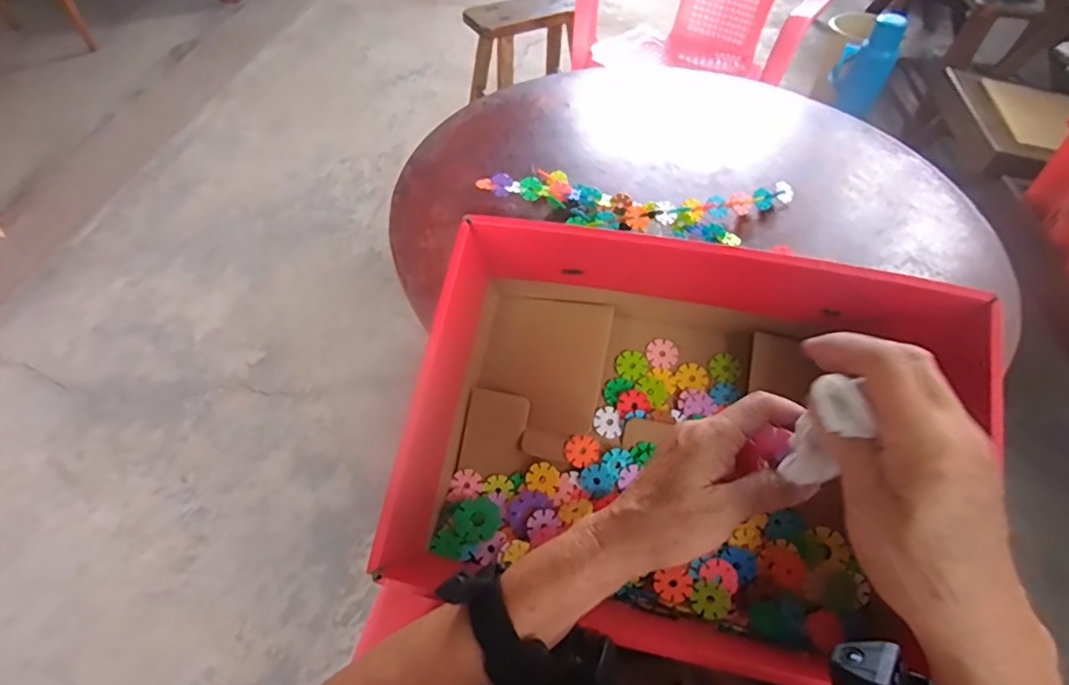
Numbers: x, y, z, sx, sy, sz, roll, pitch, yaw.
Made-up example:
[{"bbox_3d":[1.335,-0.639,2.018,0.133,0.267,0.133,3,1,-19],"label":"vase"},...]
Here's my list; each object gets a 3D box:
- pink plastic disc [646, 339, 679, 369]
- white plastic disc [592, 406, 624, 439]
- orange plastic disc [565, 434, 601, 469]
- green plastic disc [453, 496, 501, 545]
[{"bbox_3d":[0.132,0.011,0.596,0.031,0.004,0.031,-1,65,2],"label":"pink plastic disc"},{"bbox_3d":[0.071,0.077,0.555,0.027,0.004,0.031,-16,60,5],"label":"white plastic disc"},{"bbox_3d":[0.045,0.103,0.548,0.031,0.004,0.030,-2,71,7],"label":"orange plastic disc"},{"bbox_3d":[-0.053,0.165,0.533,0.040,0.006,0.041,0,54,0],"label":"green plastic disc"}]

